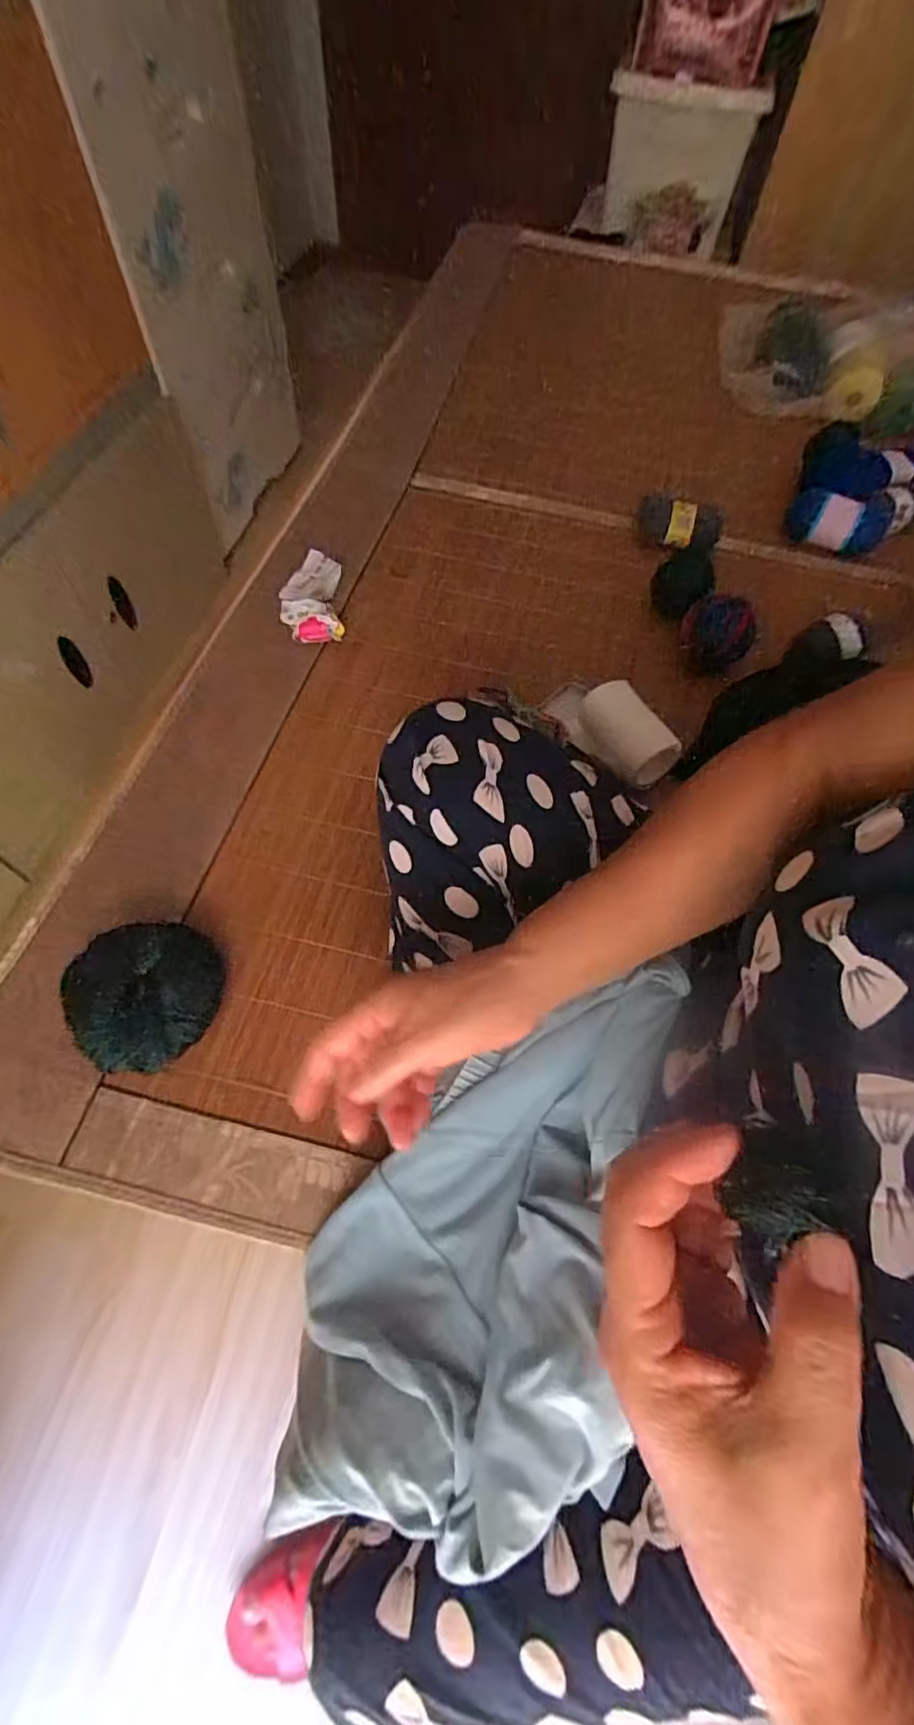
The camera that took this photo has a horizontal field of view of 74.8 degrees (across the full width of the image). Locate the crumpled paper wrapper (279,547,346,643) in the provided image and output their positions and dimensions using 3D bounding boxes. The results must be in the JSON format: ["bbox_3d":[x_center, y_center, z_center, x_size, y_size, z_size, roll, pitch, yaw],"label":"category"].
[{"bbox_3d":[-0.162,-0.298,0.663,0.065,0.040,0.098,-5,62,-6],"label":"crumpled paper wrapper"}]

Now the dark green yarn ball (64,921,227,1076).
[{"bbox_3d":[-0.240,0.098,0.464,0.102,0.030,0.107,1,62,-2],"label":"dark green yarn ball"}]

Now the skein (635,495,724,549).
[{"bbox_3d":[0.283,-0.437,0.765,0.102,0.038,0.044,15,62,5],"label":"skein"}]

